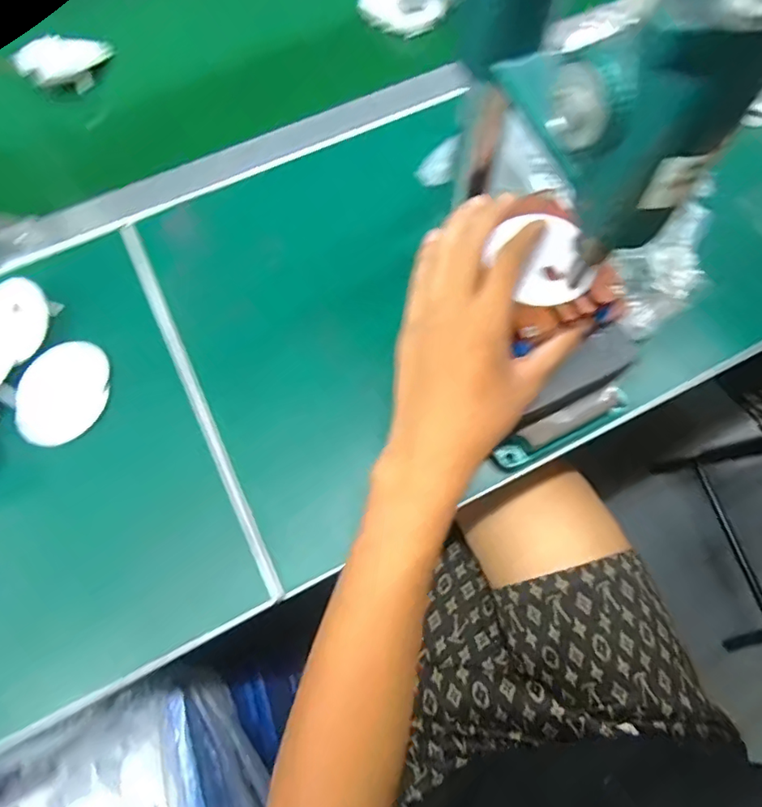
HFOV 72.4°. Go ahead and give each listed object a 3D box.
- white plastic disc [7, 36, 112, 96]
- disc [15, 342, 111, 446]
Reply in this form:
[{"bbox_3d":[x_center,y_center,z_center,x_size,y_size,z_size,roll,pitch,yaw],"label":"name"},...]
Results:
[{"bbox_3d":[-0.315,-0.339,0.520,0.060,0.025,0.080,25,64,-12],"label":"white plastic disc"},{"bbox_3d":[-0.236,-0.009,0.386,0.061,0.014,0.072,-10,74,-12],"label":"disc"}]

